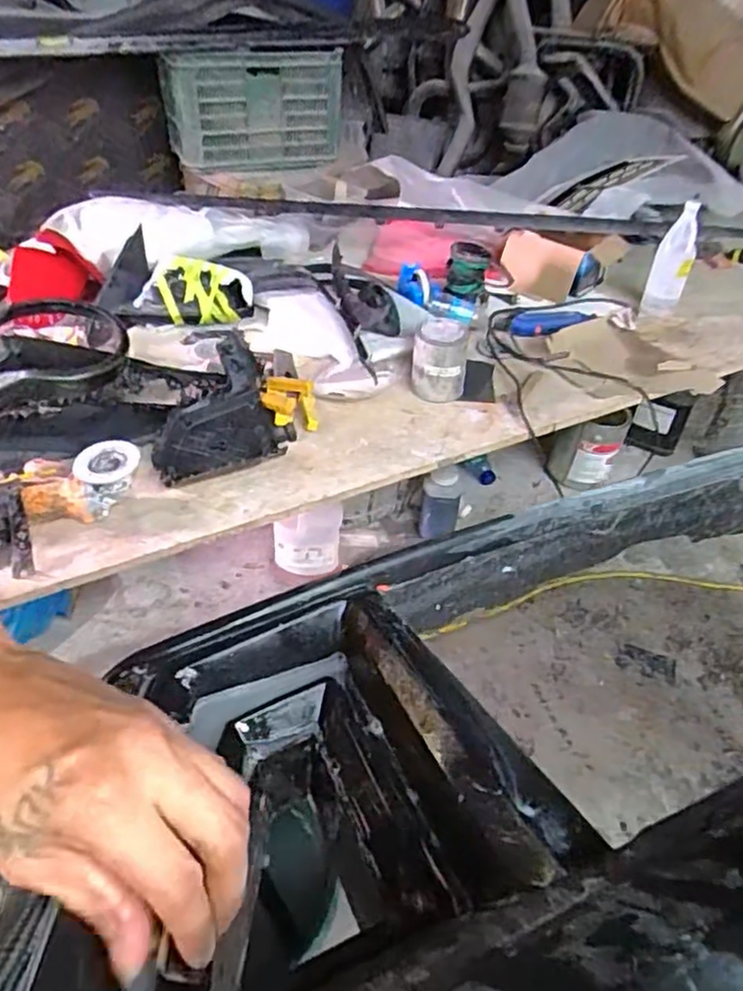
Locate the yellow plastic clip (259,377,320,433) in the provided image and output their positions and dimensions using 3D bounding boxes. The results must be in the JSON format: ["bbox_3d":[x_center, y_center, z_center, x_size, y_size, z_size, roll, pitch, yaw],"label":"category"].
[{"bbox_3d":[-0.155,-0.173,1.253,0.100,0.040,0.108,1,58,-11],"label":"yellow plastic clip"}]

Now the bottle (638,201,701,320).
[{"bbox_3d":[0.701,-0.542,1.556,0.083,0.238,0.090,20,43,18],"label":"bottle"}]

